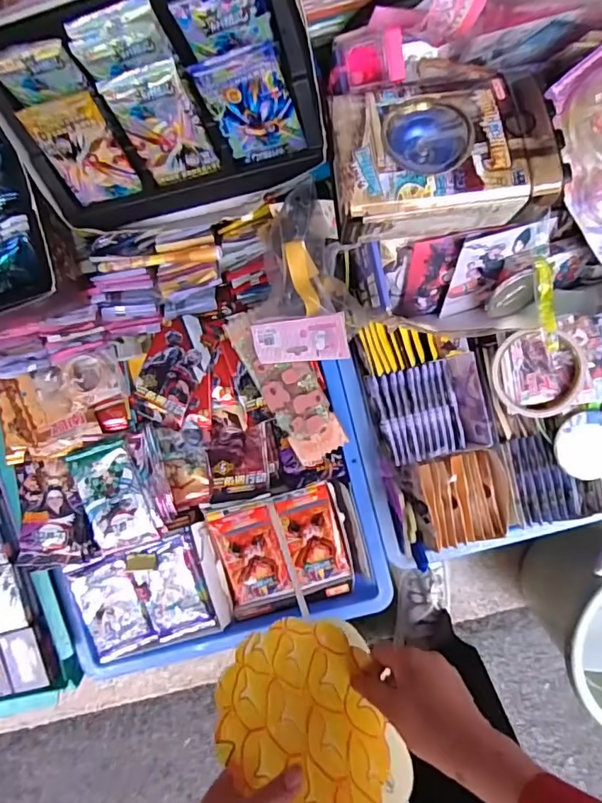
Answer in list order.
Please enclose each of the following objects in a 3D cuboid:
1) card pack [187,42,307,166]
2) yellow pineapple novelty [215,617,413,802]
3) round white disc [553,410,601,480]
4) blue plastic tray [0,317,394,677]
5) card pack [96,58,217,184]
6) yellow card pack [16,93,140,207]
[{"bbox_3d":[-0.040,-0.243,0.440,0.064,0.090,0.008,-10,59,15],"label":"card pack"},{"bbox_3d":[0.014,0.263,0.437,0.169,0.159,0.022,10,133,-38],"label":"yellow pineapple novelty"},{"bbox_3d":[0.306,0.046,0.556,0.071,0.016,0.069,0,94,-1],"label":"round white disc"},{"bbox_3d":[-0.120,0.102,0.598,0.393,0.055,0.370,-15,95,0],"label":"blue plastic tray"},{"bbox_3d":[-0.117,-0.233,0.456,0.063,0.098,0.007,-9,58,15],"label":"card pack"},{"bbox_3d":[-0.193,-0.222,0.472,0.064,0.091,0.009,-12,56,8],"label":"yellow card pack"}]

